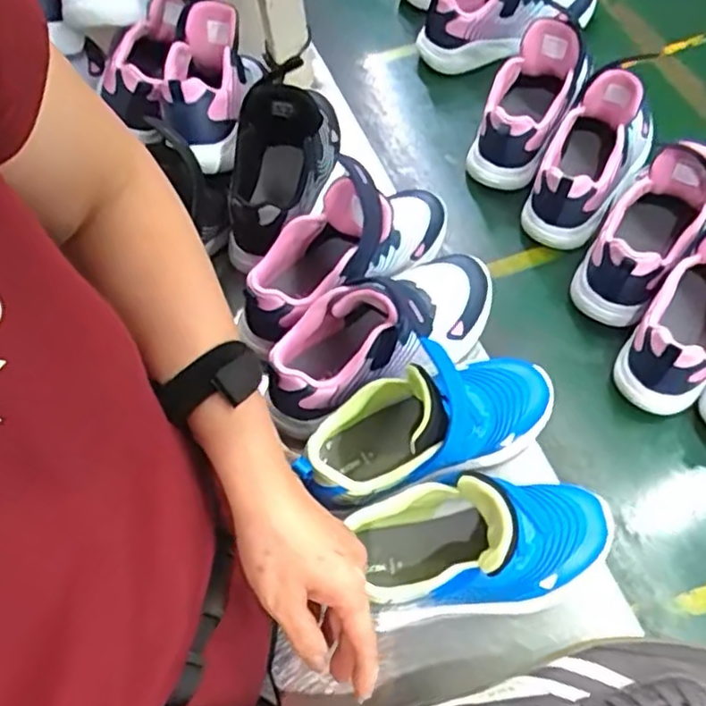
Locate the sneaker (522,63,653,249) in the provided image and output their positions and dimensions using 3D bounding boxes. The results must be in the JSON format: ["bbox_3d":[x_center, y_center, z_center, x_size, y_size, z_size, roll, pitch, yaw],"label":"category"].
[{"bbox_3d":[0.240,-0.198,0.663,0.085,0.122,0.161,32,68,11],"label":"sneaker"}]

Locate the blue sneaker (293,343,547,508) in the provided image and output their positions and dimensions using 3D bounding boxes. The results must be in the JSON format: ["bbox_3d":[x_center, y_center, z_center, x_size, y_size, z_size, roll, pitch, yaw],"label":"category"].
[{"bbox_3d":[0.063,0.055,0.505,0.207,0.092,0.083,-19,68,-11],"label":"blue sneaker"}]

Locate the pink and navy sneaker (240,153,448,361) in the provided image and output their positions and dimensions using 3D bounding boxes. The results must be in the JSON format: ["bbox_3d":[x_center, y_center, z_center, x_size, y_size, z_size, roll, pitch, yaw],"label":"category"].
[{"bbox_3d":[-0.004,-0.096,0.582,0.210,0.099,0.085,-30,71,-15],"label":"pink and navy sneaker"}]

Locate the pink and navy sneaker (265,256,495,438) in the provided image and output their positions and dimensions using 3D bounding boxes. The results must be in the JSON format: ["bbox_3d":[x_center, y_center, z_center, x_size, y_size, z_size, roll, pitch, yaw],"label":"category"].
[{"bbox_3d":[0.024,-0.024,0.548,0.208,0.098,0.085,-32,71,-16],"label":"pink and navy sneaker"}]

